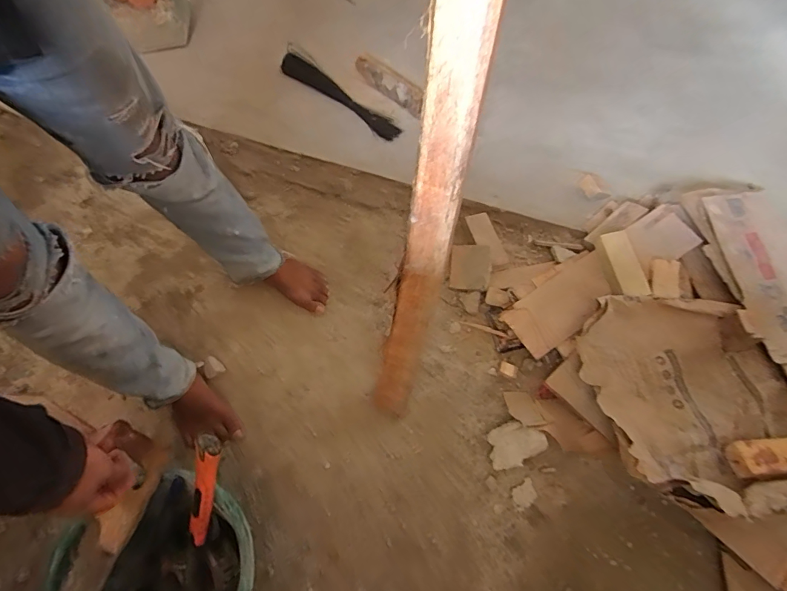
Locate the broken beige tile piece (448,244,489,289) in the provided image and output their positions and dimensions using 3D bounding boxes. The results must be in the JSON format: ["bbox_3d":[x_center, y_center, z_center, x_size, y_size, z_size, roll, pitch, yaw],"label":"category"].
[{"bbox_3d":[0.172,-0.065,0.974,0.089,0.005,0.103,3,80,27],"label":"broken beige tile piece"}]

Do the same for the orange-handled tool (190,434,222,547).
[{"bbox_3d":[-0.262,0.271,0.591,0.032,0.021,0.167,15,106,5],"label":"orange-handled tool"}]

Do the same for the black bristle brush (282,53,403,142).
[{"bbox_3d":[-0.155,-0.571,1.238,0.466,0.056,0.063,41,69,19],"label":"black bristle brush"}]

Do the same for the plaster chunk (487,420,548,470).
[{"bbox_3d":[0.225,0.272,0.792,0.103,0.015,0.072,-25,66,8],"label":"plaster chunk"}]

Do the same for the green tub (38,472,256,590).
[{"bbox_3d":[-0.329,0.424,0.638,0.266,0.175,0.235,-24,66,-14],"label":"green tub"}]

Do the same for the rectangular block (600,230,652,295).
[{"bbox_3d":[0.479,-0.064,0.892,0.056,0.028,0.143,-6,63,-6],"label":"rectangular block"}]

